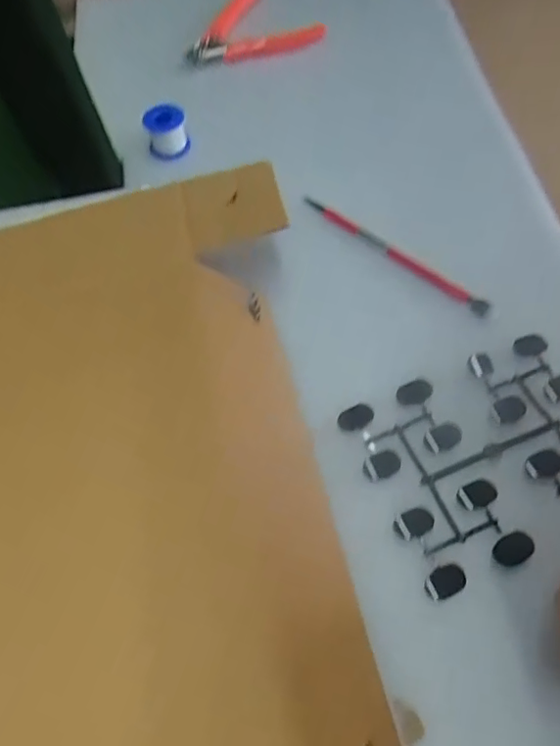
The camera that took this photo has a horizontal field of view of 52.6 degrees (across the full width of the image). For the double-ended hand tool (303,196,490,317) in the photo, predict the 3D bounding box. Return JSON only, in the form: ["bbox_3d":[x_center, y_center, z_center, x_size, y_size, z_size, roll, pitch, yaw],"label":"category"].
[{"bbox_3d":[0.068,-0.075,0.349,0.135,0.010,0.010,37,71,24],"label":"double-ended hand tool"}]

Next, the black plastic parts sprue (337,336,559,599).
[{"bbox_3d":[0.105,0.038,0.281,0.118,0.006,0.096,-24,60,-7],"label":"black plastic parts sprue"}]

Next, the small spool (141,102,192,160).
[{"bbox_3d":[-0.080,-0.169,0.399,0.028,0.030,0.024,-19,60,-4],"label":"small spool"}]

